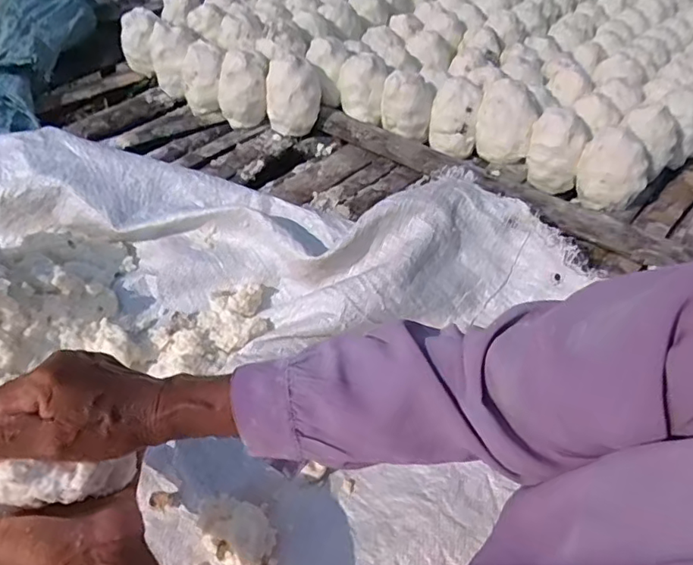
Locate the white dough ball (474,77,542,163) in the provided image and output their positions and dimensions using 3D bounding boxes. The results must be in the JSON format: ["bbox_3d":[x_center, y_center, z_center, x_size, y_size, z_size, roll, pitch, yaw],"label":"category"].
[{"bbox_3d":[0.233,-0.235,0.821,0.082,0.093,0.079,2,48,-2],"label":"white dough ball"}]

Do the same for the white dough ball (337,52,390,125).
[{"bbox_3d":[0.027,-0.312,0.883,0.077,0.080,0.085,1,48,-3],"label":"white dough ball"}]

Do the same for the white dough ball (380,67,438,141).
[{"bbox_3d":[0.094,-0.275,0.868,0.079,0.083,0.062,7,48,3],"label":"white dough ball"}]

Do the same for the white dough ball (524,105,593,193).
[{"bbox_3d":[0.299,-0.190,0.802,0.079,0.096,0.062,15,49,10],"label":"white dough ball"}]

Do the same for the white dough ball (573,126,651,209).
[{"bbox_3d":[0.361,-0.154,0.759,0.090,0.089,0.068,28,52,20],"label":"white dough ball"}]

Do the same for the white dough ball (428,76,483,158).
[{"bbox_3d":[0.167,-0.253,0.854,0.073,0.092,0.067,2,48,-2],"label":"white dough ball"}]

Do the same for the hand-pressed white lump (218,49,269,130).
[{"bbox_3d":[-0.162,-0.303,0.887,0.075,0.113,0.062,-6,49,-9],"label":"hand-pressed white lump"}]

